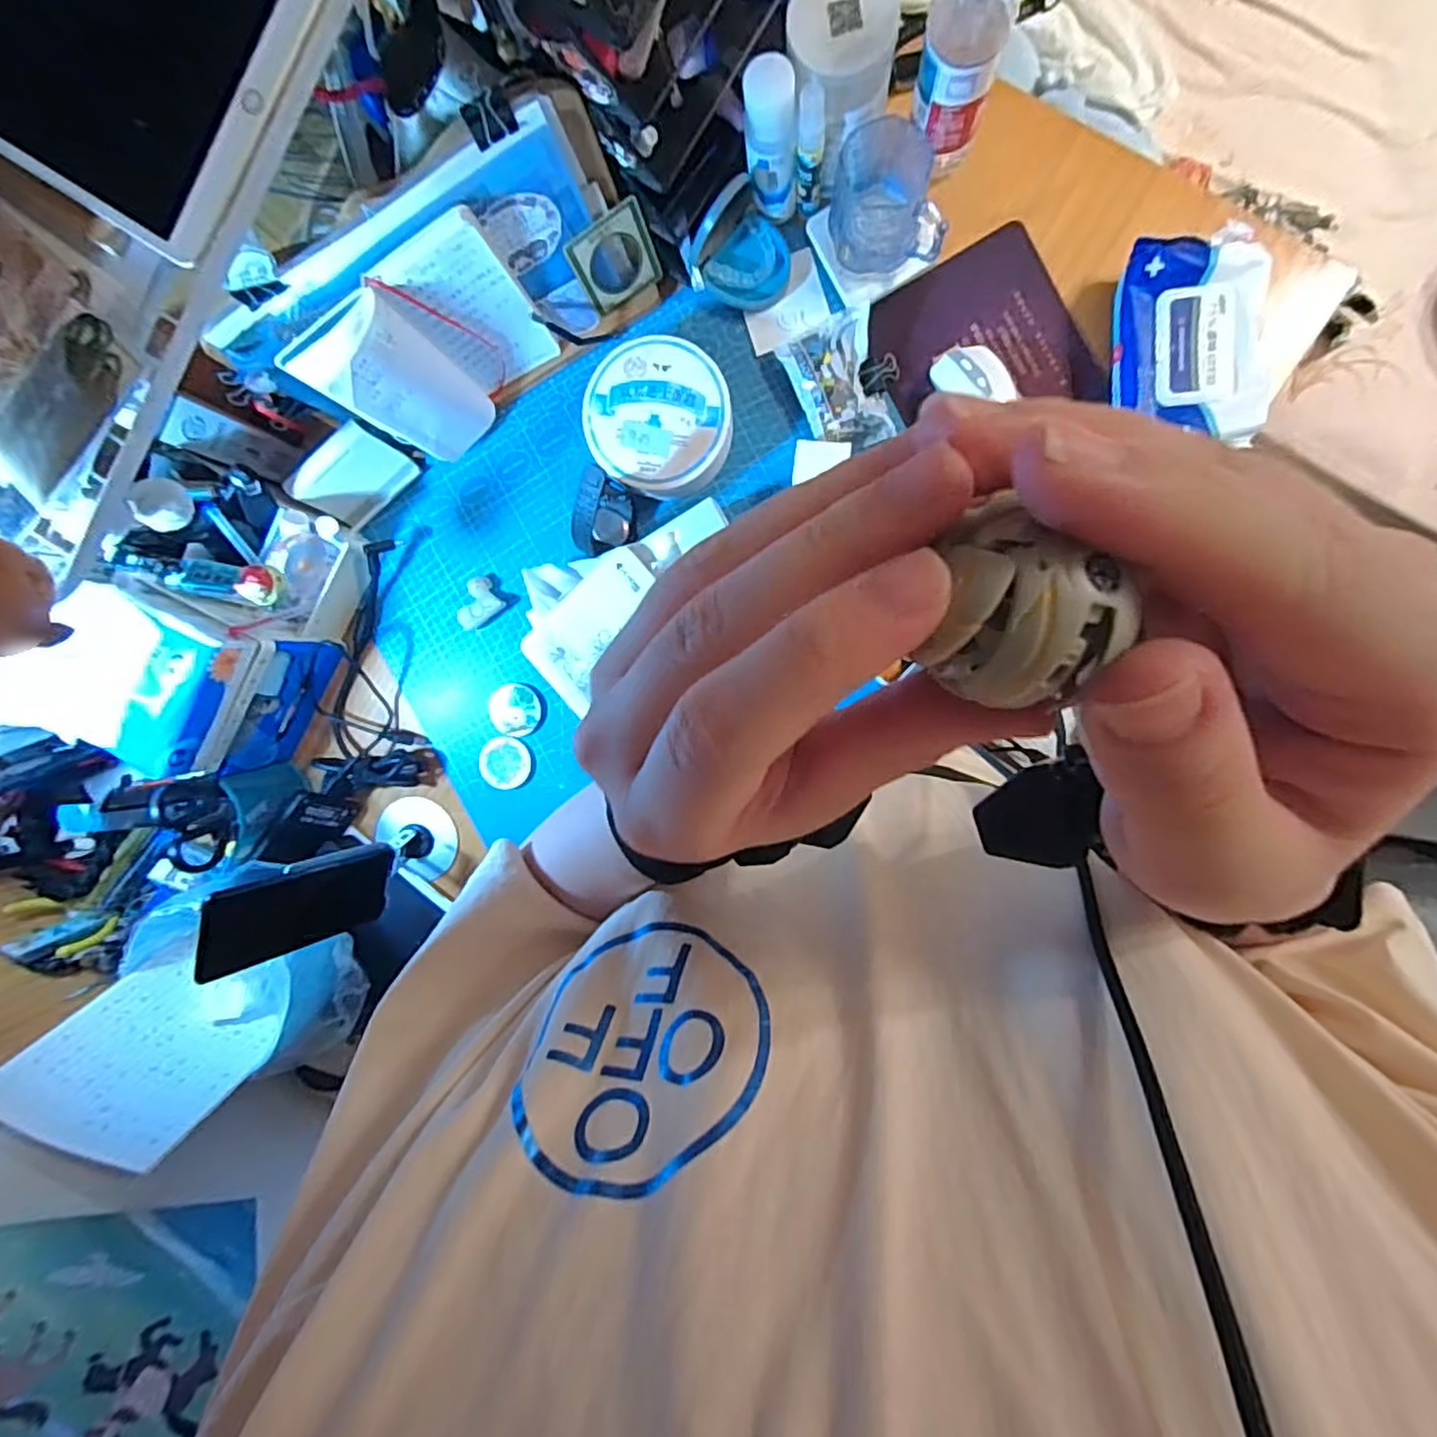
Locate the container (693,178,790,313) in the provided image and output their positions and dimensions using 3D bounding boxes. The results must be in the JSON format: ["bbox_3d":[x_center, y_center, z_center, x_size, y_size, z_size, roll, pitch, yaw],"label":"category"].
[{"bbox_3d":[0.026,-0.446,0.621,0.081,0.066,0.085,1,95,7],"label":"container"}]

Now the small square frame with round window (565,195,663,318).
[{"bbox_3d":[-0.096,-0.425,0.607,0.074,0.096,0.013,-35,83,7],"label":"small square frame with round window"}]

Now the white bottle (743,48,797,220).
[{"bbox_3d":[0.046,-0.502,0.576,0.042,0.123,0.047,-5,94,7],"label":"white bottle"}]

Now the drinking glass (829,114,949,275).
[{"bbox_3d":[0.149,-0.463,0.603,0.086,0.081,0.101,-7,94,8],"label":"drinking glass"}]

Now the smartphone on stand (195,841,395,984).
[{"bbox_3d":[-0.354,0.160,0.565,0.016,0.185,0.085,22,99,14],"label":"smartphone on stand"}]

